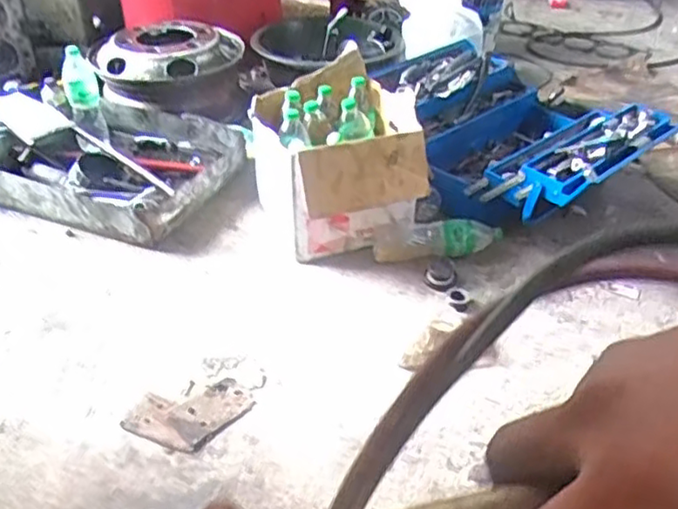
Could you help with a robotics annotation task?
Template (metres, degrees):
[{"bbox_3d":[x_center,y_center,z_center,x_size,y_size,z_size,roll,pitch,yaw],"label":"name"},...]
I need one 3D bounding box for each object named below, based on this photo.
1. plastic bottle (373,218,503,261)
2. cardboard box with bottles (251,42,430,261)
[{"bbox_3d":[0.207,-0.029,1.413,0.265,0.081,0.063,0,36,-1],"label":"plastic bottle"},{"bbox_3d":[-0.013,-0.194,1.451,0.304,0.296,0.351,-14,38,-19],"label":"cardboard box with bottles"}]

